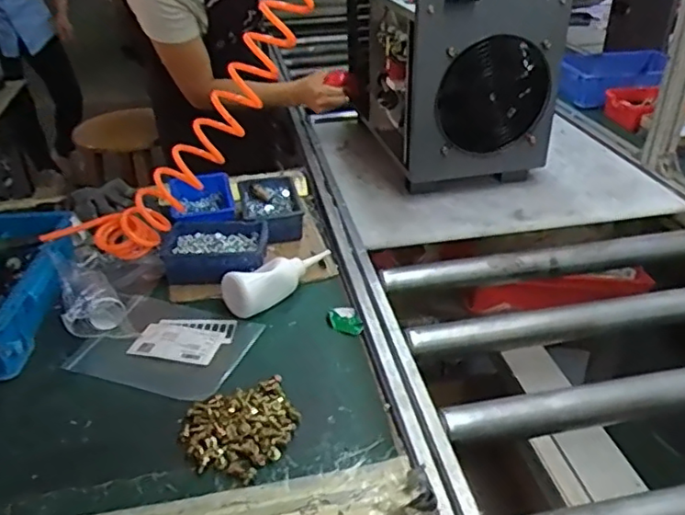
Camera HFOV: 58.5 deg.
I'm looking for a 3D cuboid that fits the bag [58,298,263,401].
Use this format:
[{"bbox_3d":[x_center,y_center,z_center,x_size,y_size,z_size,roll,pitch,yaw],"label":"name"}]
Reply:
[{"bbox_3d":[-0.213,0.108,0.748,0.191,0.013,0.140,11,35,21],"label":"bag"}]

